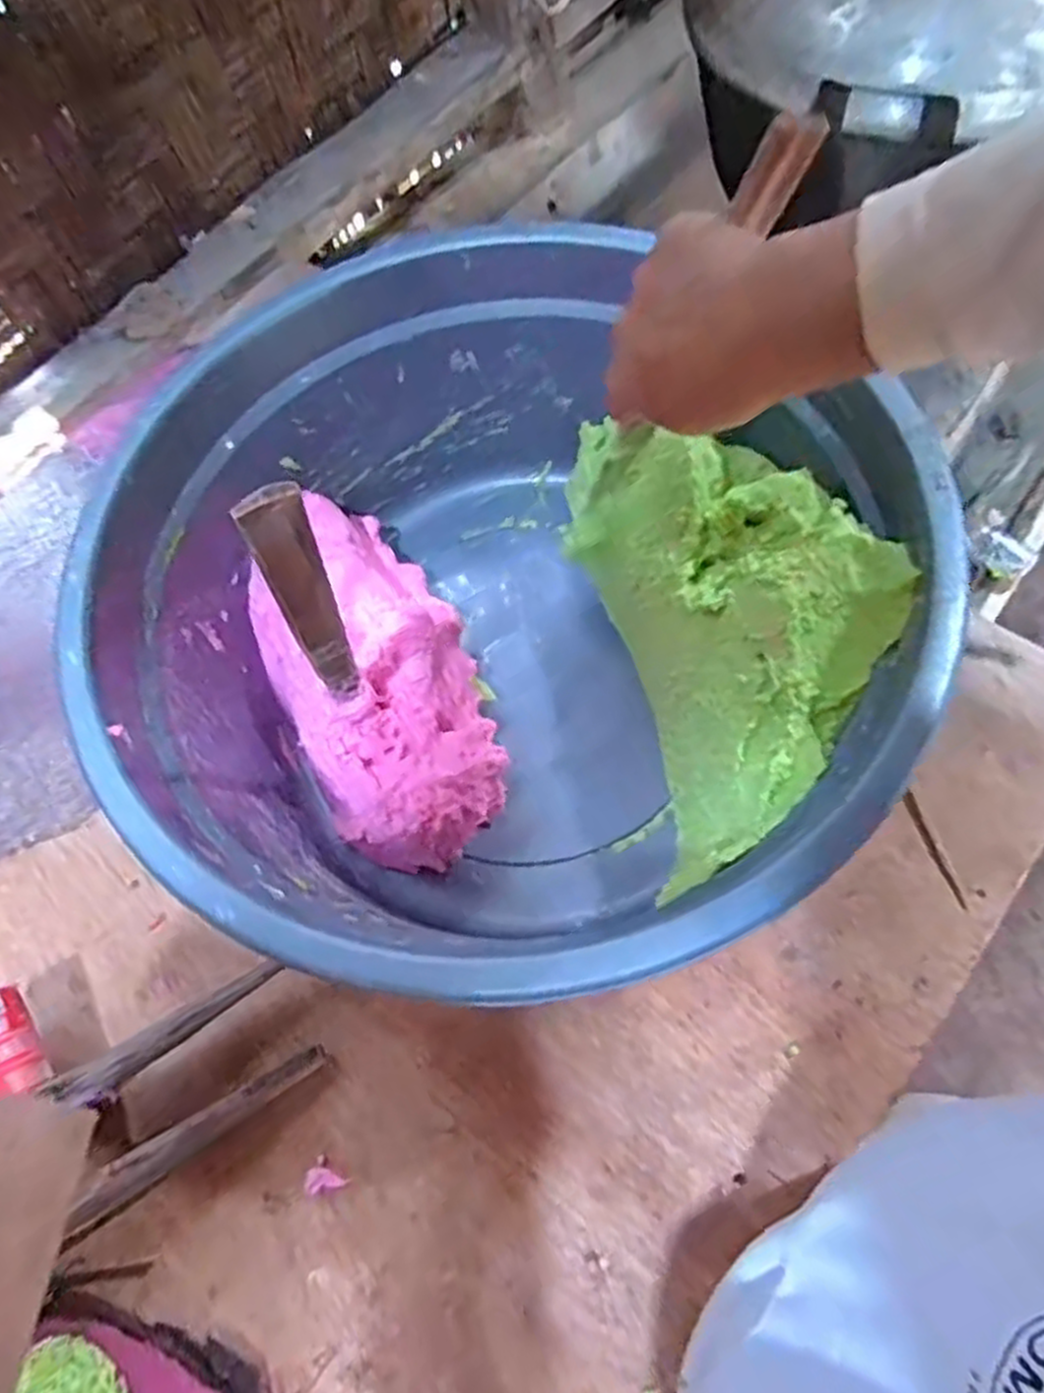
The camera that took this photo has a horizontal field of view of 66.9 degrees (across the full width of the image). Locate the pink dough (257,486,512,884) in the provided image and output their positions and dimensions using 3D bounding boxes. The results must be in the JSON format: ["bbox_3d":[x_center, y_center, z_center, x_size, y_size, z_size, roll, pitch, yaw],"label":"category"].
[{"bbox_3d":[-0.092,-0.012,0.487,0.123,0.088,0.234,-26,65,-6],"label":"pink dough"}]

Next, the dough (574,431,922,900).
[{"bbox_3d":[0.114,-0.034,0.445,0.125,0.147,0.232,-14,65,-1],"label":"dough"}]

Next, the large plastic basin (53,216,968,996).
[{"bbox_3d":[-0.007,-0.045,0.448,0.398,0.172,0.391,-5,65,4],"label":"large plastic basin"}]

